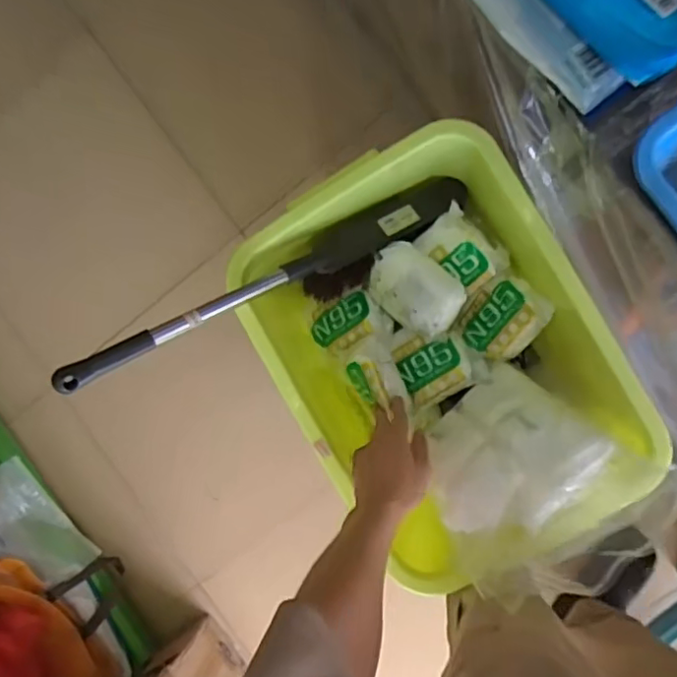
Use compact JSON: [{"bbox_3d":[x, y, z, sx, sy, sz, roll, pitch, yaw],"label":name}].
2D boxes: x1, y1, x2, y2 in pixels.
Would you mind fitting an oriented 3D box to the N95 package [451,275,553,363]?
[{"bbox_3d":[0.232,-0.025,0.823,0.102,0.055,0.110,45,111,31],"label":"N95 package"}]

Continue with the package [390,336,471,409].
[{"bbox_3d":[0.132,0.034,0.827,0.100,0.043,0.113,-24,74,13],"label":"package"}]

